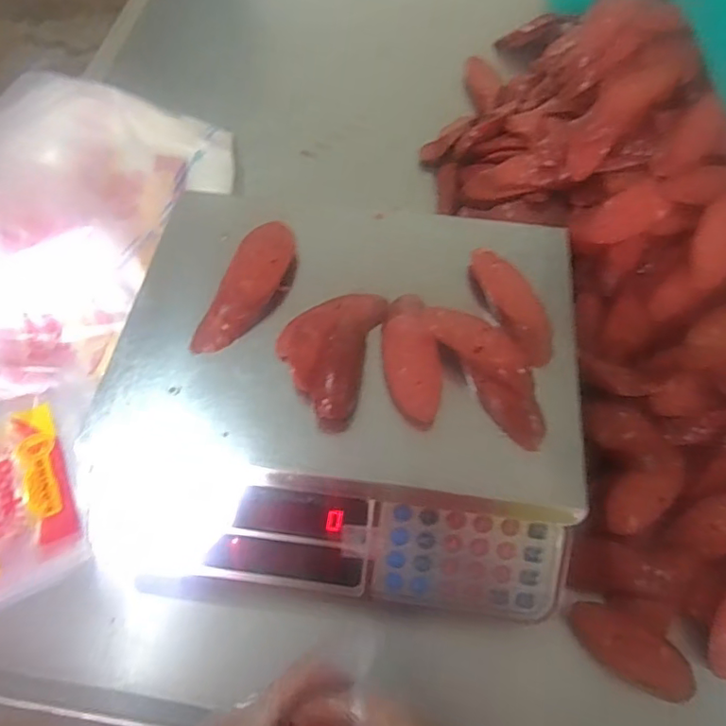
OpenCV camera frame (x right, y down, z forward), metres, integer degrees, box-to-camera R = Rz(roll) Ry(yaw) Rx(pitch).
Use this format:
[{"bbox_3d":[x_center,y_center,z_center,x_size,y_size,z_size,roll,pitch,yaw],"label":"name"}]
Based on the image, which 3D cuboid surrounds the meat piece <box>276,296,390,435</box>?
[{"bbox_3d":[-0.022,-0.008,0.406,0.057,0.042,0.113,14,64,7],"label":"meat piece"}]

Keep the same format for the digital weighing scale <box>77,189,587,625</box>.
[{"bbox_3d":[-0.014,0.017,0.437,0.341,0.116,0.309,4,63,3],"label":"digital weighing scale"}]

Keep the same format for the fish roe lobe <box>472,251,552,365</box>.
[{"bbox_3d":[0.117,-0.047,0.432,0.036,0.025,0.110,-18,64,-8],"label":"fish roe lobe"}]

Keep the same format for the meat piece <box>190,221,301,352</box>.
[{"bbox_3d":[-0.087,-0.061,0.430,0.043,0.029,0.125,19,65,10],"label":"meat piece"}]

